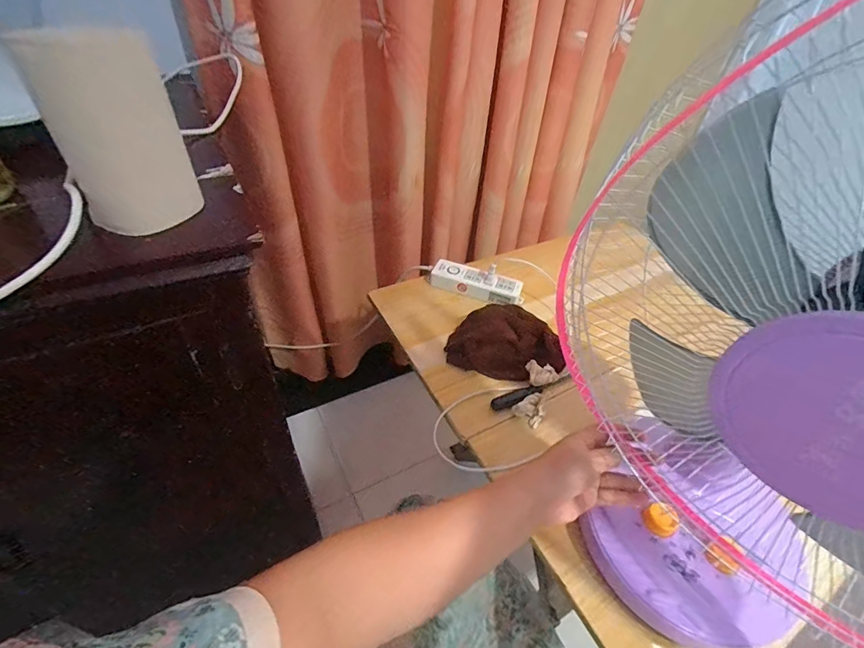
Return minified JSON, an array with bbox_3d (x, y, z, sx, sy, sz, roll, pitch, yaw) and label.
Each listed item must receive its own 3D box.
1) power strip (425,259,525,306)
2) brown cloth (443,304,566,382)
[{"bbox_3d":[0.082,-0.079,0.779,0.189,0.041,0.060,18,44,14],"label":"power strip"},{"bbox_3d":[0.110,0.027,0.670,0.162,0.043,0.130,14,43,11],"label":"brown cloth"}]

